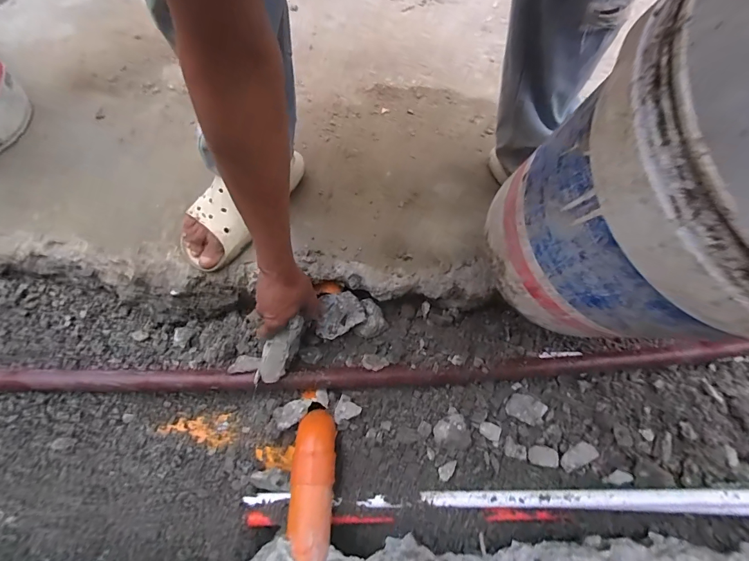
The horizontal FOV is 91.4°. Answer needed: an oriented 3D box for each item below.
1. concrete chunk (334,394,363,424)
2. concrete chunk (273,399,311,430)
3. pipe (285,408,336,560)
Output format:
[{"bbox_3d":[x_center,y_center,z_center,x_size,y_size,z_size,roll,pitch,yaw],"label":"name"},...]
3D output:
[{"bbox_3d":[-0.046,0.199,0.575,0.041,0.020,0.036,-20,65,-11],"label":"concrete chunk"},{"bbox_3d":[-0.127,0.207,0.572,0.058,0.028,0.033,-24,66,-13],"label":"concrete chunk"},{"bbox_3d":[-0.087,0.284,0.514,0.058,0.062,0.190,2,63,0],"label":"pipe"}]

